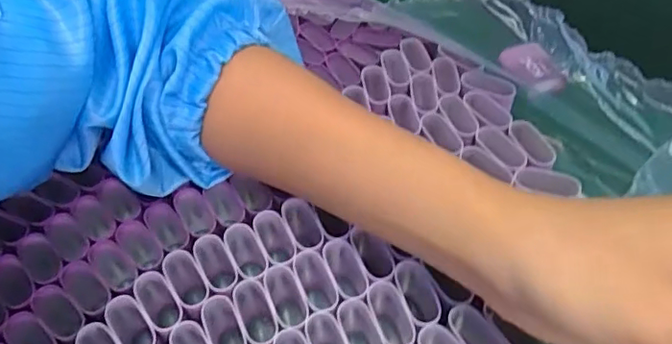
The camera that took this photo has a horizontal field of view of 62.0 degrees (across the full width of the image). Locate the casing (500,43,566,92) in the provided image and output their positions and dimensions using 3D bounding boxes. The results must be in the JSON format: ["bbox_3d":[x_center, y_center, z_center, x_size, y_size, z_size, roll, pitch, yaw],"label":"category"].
[{"bbox_3d":[0.146,-0.076,0.413,0.028,0.016,0.048,-44,59,9],"label":"casing"}]

